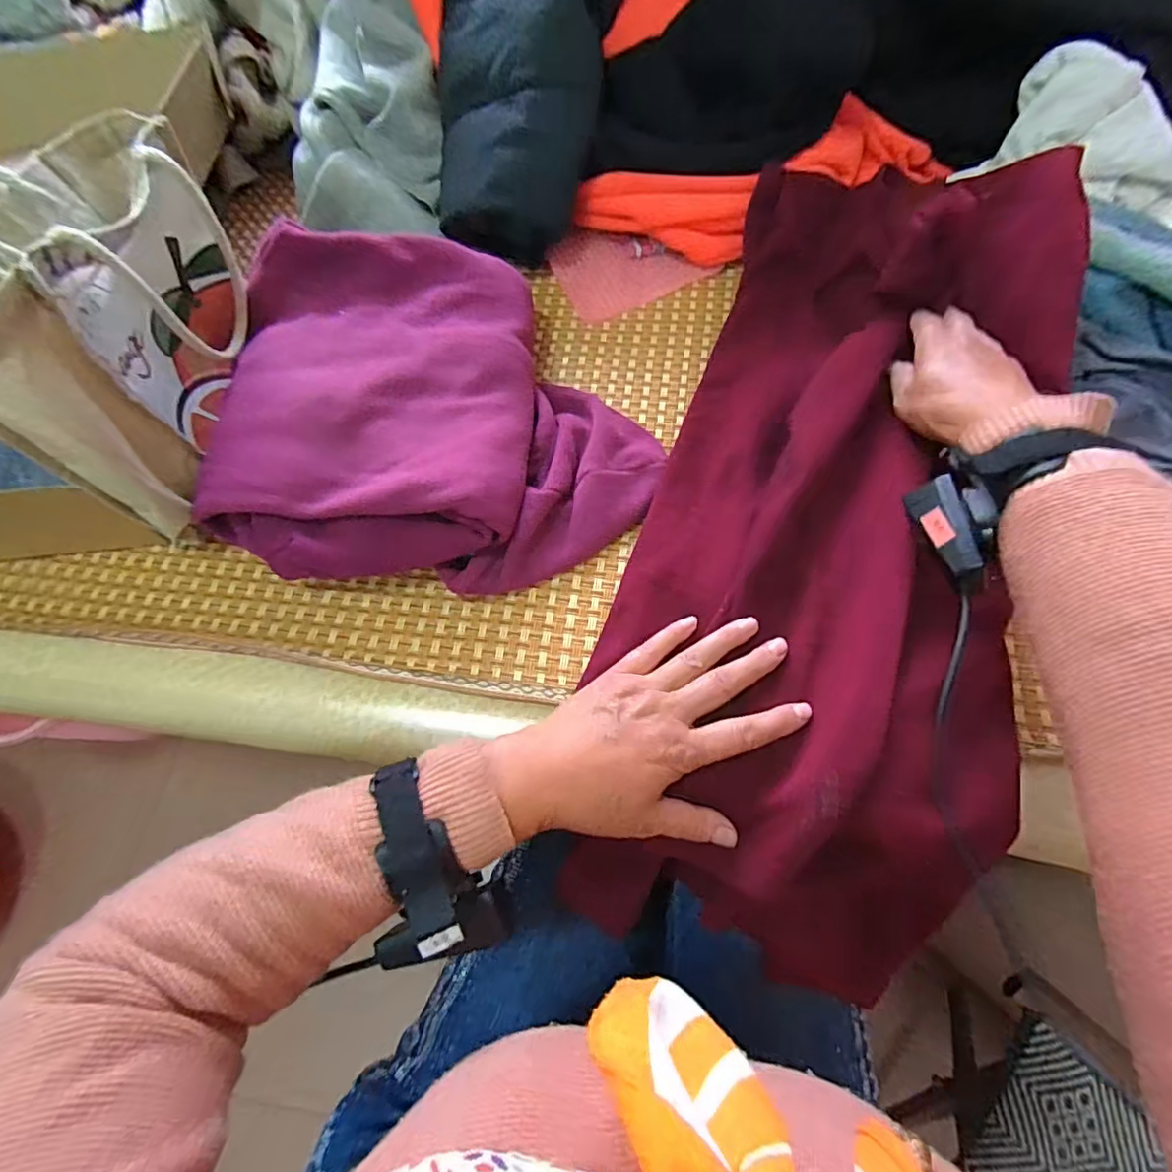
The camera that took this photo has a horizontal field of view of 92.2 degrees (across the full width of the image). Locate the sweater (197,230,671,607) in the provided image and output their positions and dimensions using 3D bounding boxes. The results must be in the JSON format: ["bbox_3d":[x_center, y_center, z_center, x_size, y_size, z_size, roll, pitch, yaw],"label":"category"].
[{"bbox_3d":[-0.111,-0.137,0.440,0.332,0.087,0.274,2,66,4],"label":"sweater"}]

